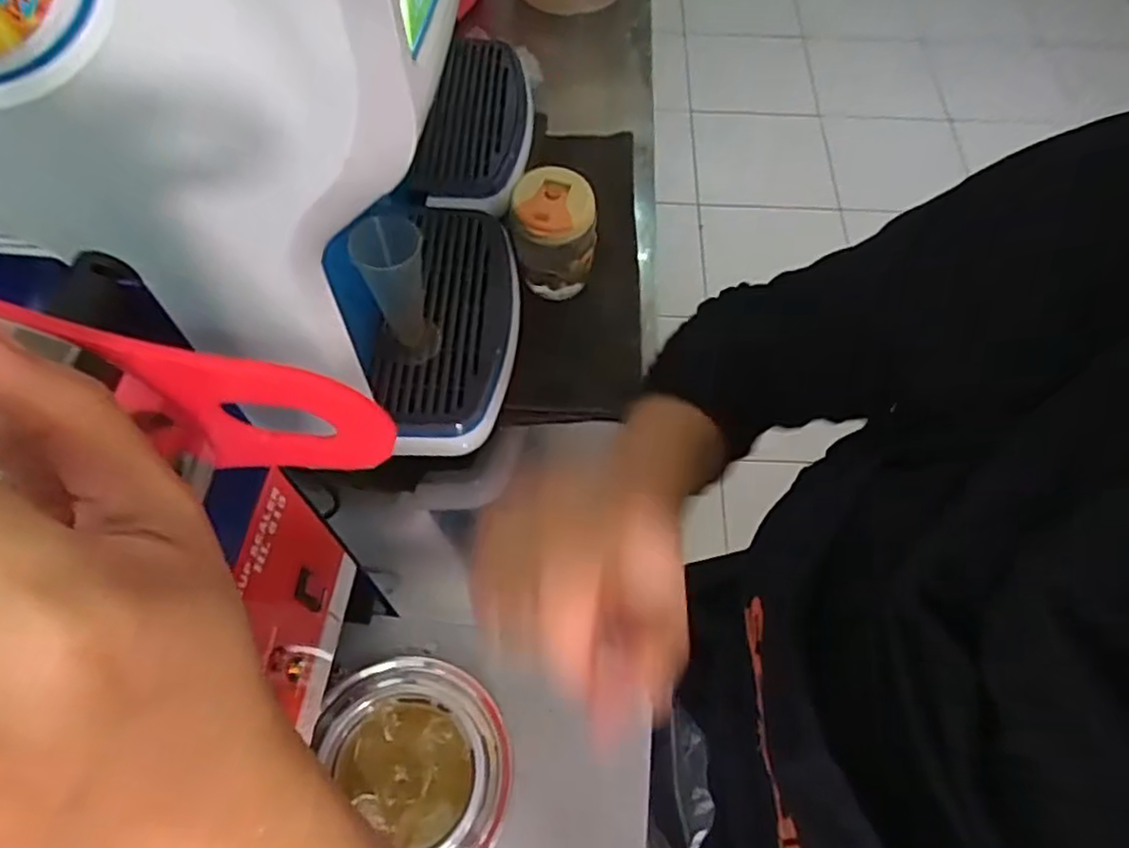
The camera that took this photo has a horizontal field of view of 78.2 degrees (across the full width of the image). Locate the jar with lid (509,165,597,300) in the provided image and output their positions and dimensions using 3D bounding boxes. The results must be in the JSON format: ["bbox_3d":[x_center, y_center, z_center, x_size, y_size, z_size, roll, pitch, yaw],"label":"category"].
[{"bbox_3d":[-0.009,-0.180,0.669,0.076,0.108,0.069,0,61,-1],"label":"jar with lid"}]

